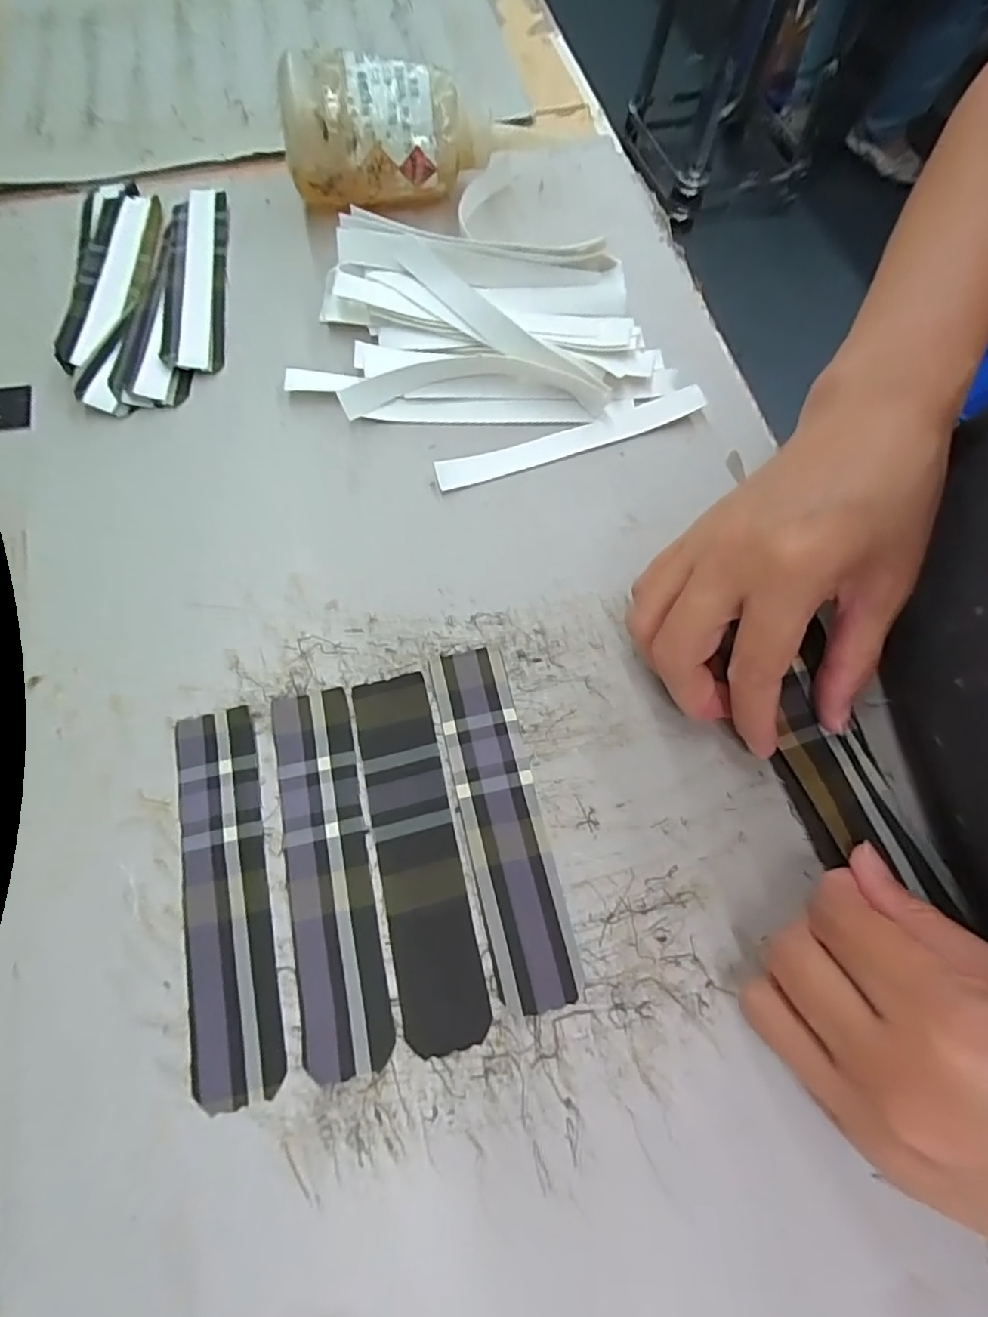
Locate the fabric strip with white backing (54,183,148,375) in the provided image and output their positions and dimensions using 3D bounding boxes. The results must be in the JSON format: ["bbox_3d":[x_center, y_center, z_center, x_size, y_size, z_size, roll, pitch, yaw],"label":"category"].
[{"bbox_3d":[-0.223,-0.222,0.341,0.027,0.006,0.154,1,66,-9],"label":"fabric strip with white backing"}]

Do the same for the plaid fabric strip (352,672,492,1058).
[{"bbox_3d":[-0.031,0.074,0.236,0.032,0.004,0.140,-12,70,-5],"label":"plaid fabric strip"}]

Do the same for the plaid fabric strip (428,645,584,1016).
[{"bbox_3d":[0.003,0.061,0.240,0.032,0.004,0.141,-12,70,-5],"label":"plaid fabric strip"}]

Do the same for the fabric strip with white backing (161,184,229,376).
[{"bbox_3d":[-0.172,-0.220,0.342,0.035,0.005,0.137,-8,69,-3],"label":"fabric strip with white backing"}]

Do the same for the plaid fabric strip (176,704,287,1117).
[{"bbox_3d":[-0.103,0.089,0.230,0.032,0.004,0.140,-12,70,-4],"label":"plaid fabric strip"}]

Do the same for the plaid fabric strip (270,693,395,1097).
[{"bbox_3d":[-0.065,0.080,0.232,0.033,0.004,0.140,-12,70,-4],"label":"plaid fabric strip"}]

